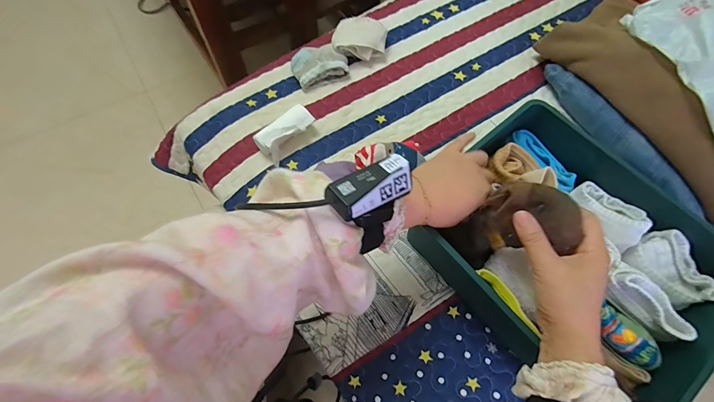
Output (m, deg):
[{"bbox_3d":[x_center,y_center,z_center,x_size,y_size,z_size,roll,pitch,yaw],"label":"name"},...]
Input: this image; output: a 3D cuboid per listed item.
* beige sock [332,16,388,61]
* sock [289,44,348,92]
[{"bbox_3d":[0.005,-0.280,0.605,0.090,0.043,0.071,4,65,4],"label":"beige sock"},{"bbox_3d":[-0.064,-0.231,0.591,0.089,0.029,0.065,-24,67,-9],"label":"sock"}]

